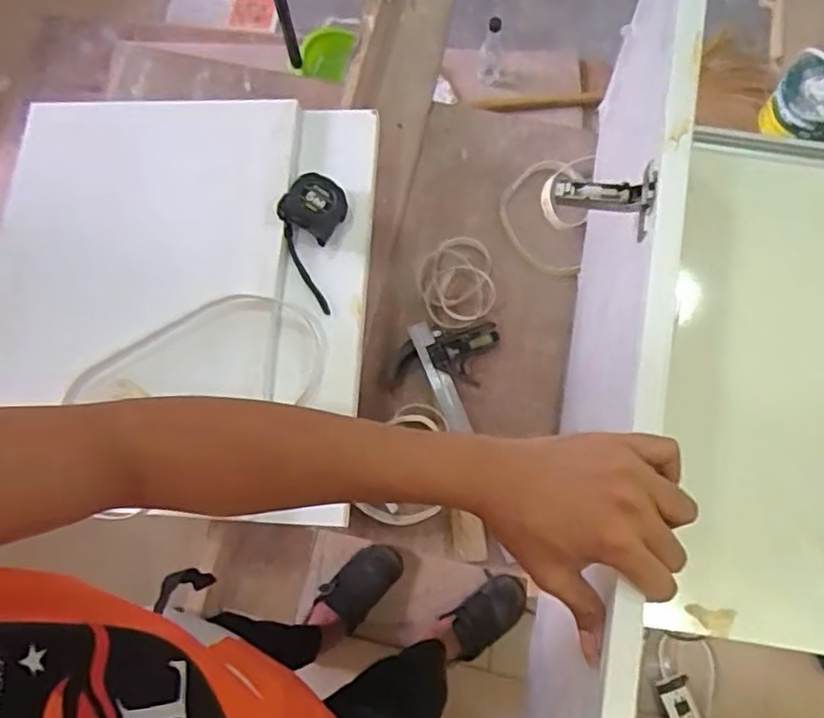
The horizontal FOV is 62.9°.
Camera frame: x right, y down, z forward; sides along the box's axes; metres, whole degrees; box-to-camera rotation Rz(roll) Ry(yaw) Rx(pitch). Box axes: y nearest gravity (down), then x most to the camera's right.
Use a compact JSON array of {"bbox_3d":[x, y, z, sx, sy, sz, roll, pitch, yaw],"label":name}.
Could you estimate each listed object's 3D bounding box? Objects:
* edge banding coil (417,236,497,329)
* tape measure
[{"bbox_3d":[0.059,-0.099,0.885,0.098,0.032,0.125,-7,76,0],"label":"edge banding coil"},{"bbox_3d":[-0.105,-0.135,0.780,0.081,0.047,0.155,-16,76,-2],"label":"tape measure"}]

